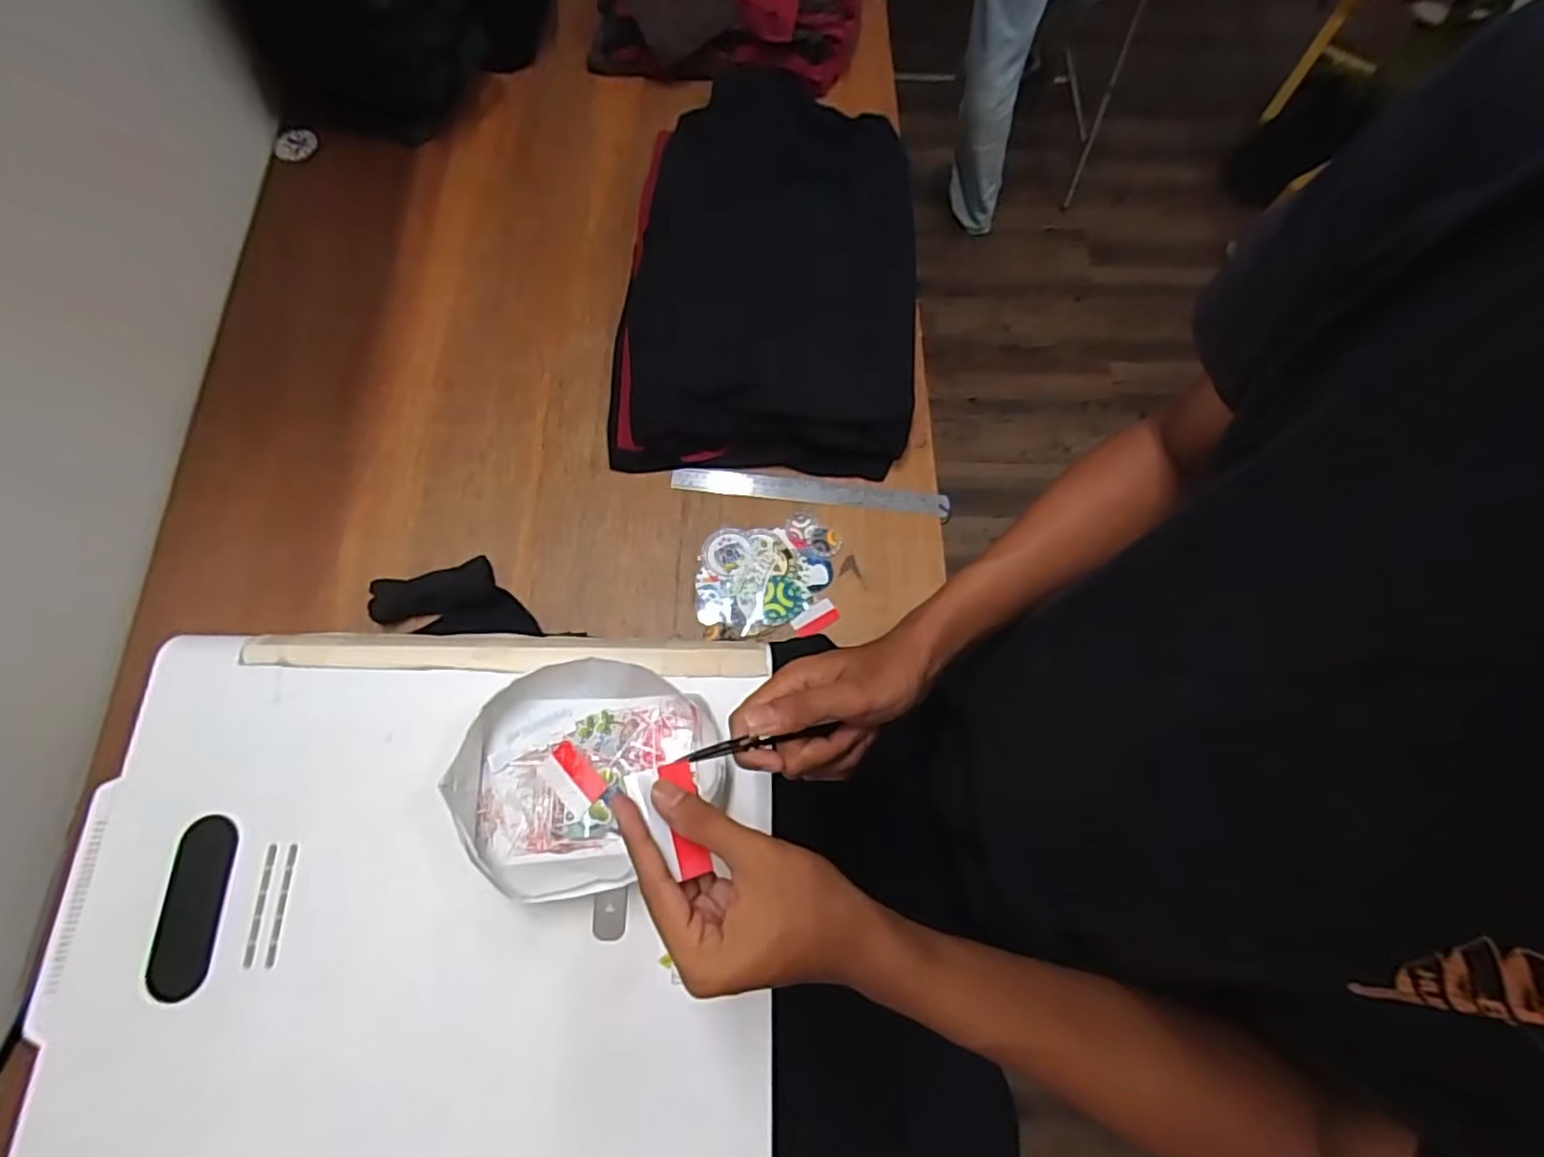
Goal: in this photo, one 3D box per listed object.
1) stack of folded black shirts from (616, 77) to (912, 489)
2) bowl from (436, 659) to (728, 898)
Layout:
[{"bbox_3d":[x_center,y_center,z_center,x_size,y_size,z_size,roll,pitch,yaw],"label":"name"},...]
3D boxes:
[{"bbox_3d":[-0.014,-0.439,0.861,0.344,0.073,0.623,0,73,0],"label":"stack of folded black shirts"},{"bbox_3d":[-0.134,0.144,0.506,0.189,0.052,0.158,-9,71,-4],"label":"bowl"}]

